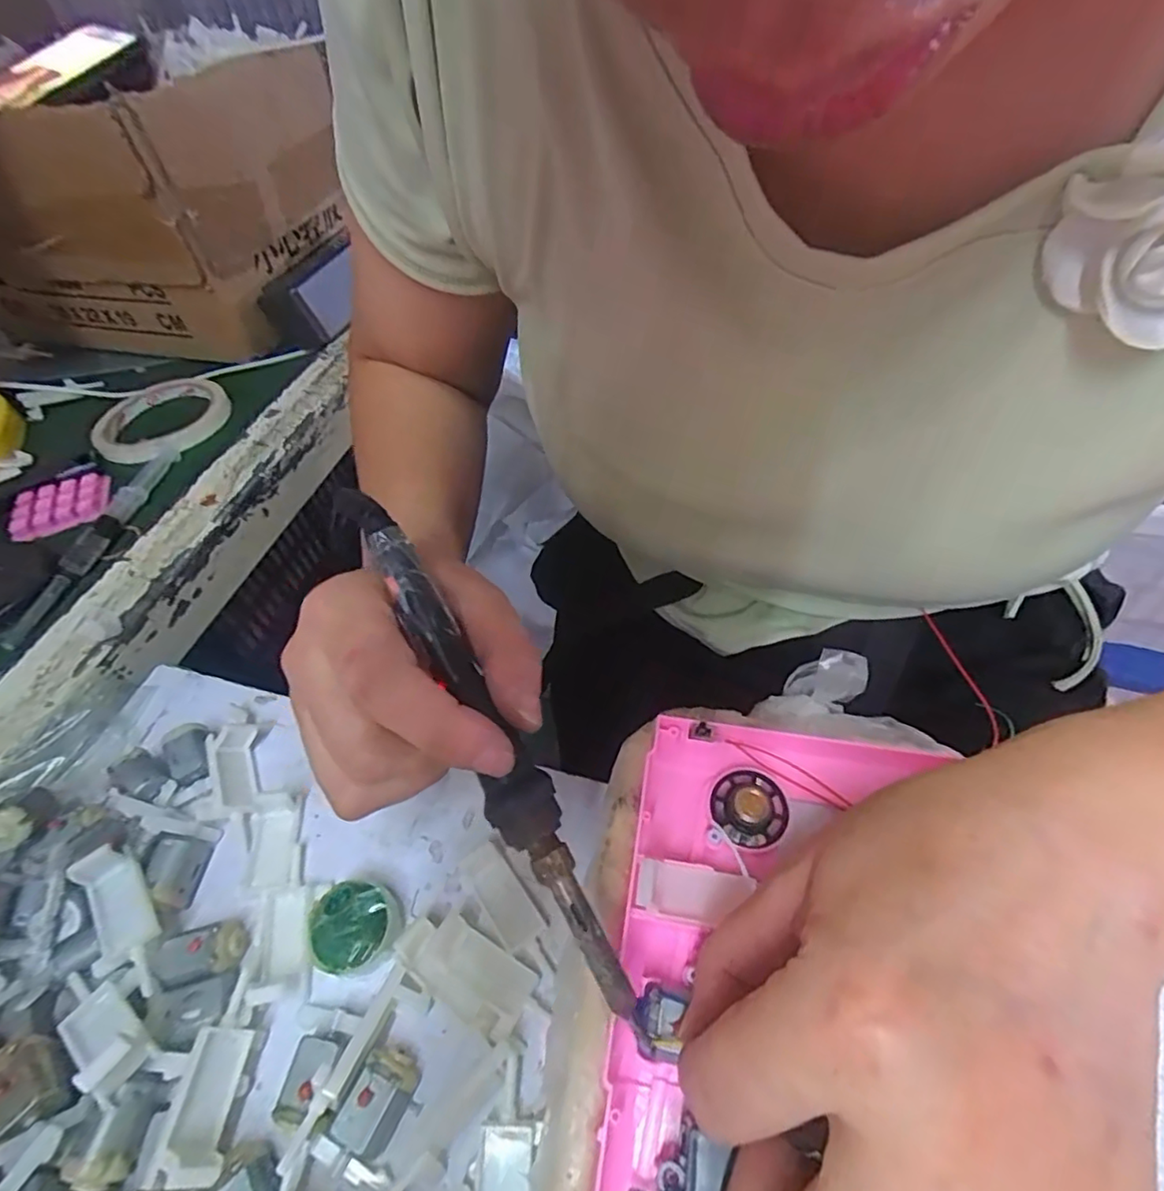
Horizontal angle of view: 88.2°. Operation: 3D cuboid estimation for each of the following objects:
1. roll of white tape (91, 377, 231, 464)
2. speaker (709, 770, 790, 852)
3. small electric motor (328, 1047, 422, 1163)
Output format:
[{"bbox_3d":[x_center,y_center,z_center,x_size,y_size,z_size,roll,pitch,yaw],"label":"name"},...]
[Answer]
[{"bbox_3d":[-0.336,-0.142,0.478,0.108,0.014,0.096,36,63,29],"label":"roll of white tape"},{"bbox_3d":[0.063,0.077,0.224,0.028,0.012,0.027,-3,51,4],"label":"speaker"},{"bbox_3d":[-0.069,0.172,0.204,0.020,0.013,0.028,17,55,18],"label":"small electric motor"}]

